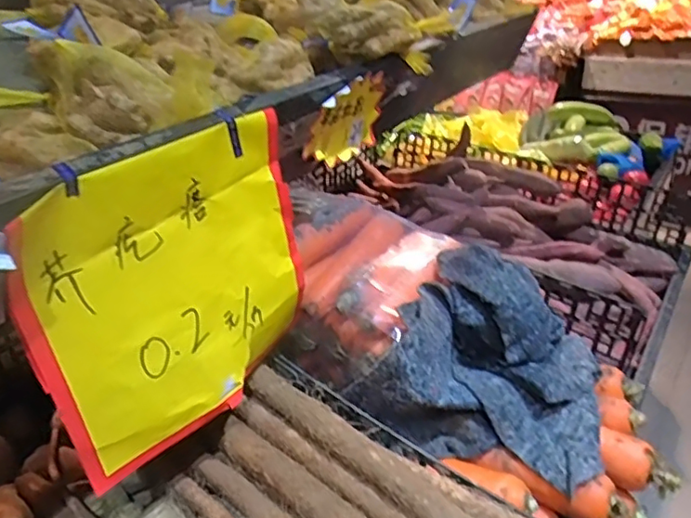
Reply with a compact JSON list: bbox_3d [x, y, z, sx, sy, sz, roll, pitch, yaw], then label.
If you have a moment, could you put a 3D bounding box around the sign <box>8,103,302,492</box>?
[{"bbox_3d":[-0.140,0.027,0.530,0.031,0.259,0.278,16,34,31],"label":"sign"}]

